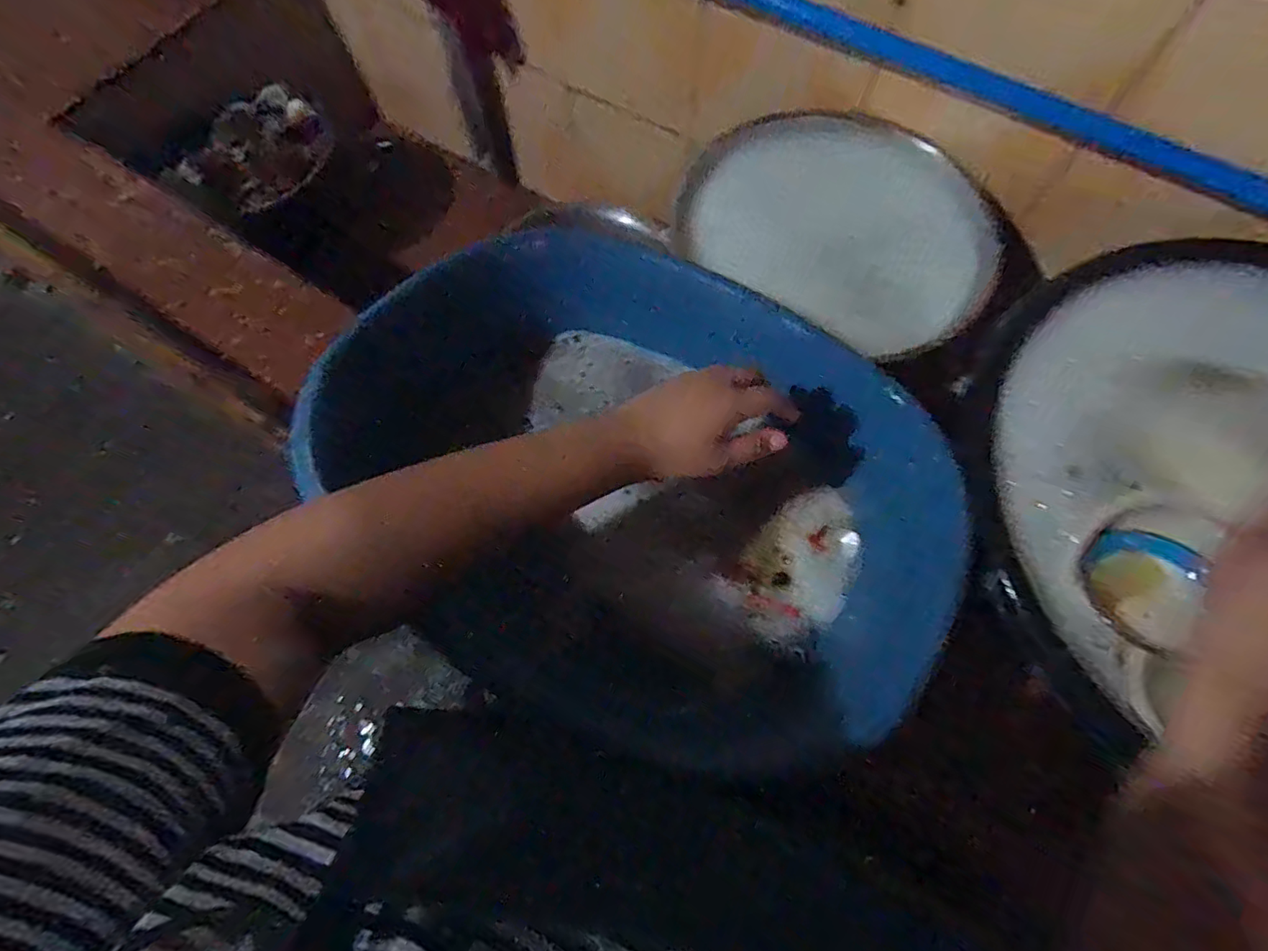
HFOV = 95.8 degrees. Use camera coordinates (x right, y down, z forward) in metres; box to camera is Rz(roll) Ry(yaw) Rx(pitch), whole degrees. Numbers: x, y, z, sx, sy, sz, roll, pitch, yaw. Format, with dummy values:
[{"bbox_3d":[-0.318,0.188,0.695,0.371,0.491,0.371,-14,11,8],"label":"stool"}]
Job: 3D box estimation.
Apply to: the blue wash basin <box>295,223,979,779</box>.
[{"bbox_3d":[-0.009,0.006,0.457,0.475,0.136,0.328,33,73,12],"label":"blue wash basin"}]

